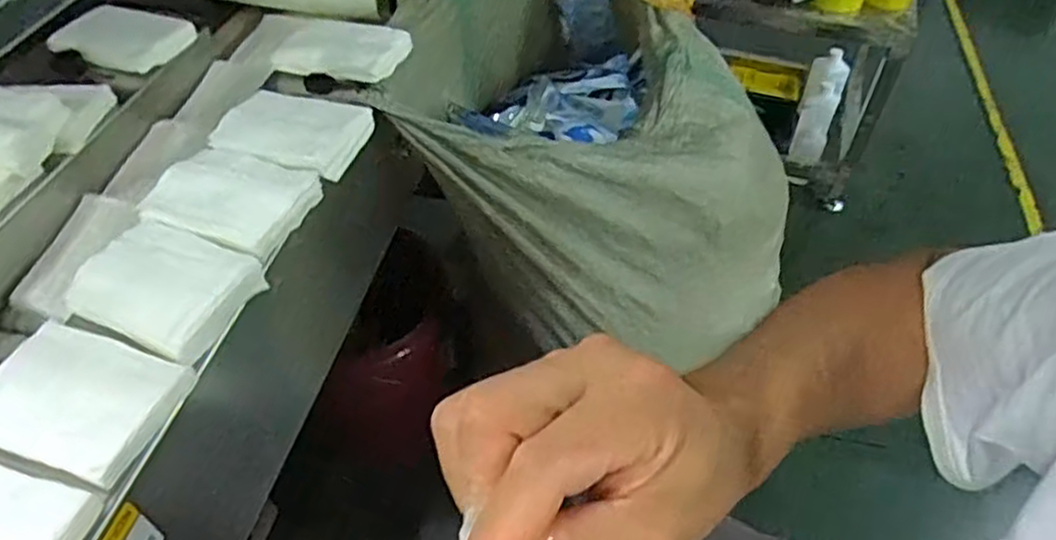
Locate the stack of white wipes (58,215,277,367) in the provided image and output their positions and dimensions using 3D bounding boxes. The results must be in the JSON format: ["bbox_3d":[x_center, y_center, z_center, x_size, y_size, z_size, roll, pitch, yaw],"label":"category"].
[{"bbox_3d":[-0.217,0.007,0.433,0.101,0.017,0.073,20,51,18],"label":"stack of white wipes"}]

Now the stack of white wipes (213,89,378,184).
[{"bbox_3d":[-0.174,-0.103,0.539,0.102,0.016,0.082,12,49,11],"label":"stack of white wipes"}]

